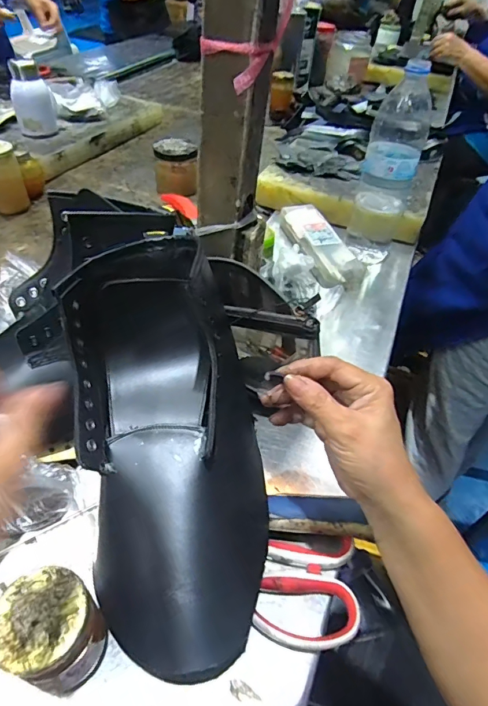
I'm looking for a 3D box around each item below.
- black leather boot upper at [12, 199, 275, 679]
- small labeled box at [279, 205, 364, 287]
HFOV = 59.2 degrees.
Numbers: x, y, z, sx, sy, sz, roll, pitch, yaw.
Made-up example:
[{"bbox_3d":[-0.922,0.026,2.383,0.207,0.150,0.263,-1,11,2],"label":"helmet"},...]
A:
[{"bbox_3d":[-0.064,0.039,0.339,0.146,0.089,0.374,-14,81,-18],"label":"black leather boot upper"},{"bbox_3d":[0.124,-0.185,0.709,0.067,0.028,0.210,-8,48,-14],"label":"small labeled box"}]

